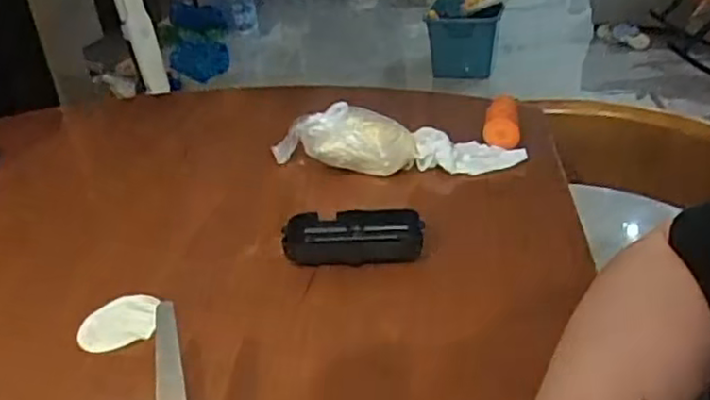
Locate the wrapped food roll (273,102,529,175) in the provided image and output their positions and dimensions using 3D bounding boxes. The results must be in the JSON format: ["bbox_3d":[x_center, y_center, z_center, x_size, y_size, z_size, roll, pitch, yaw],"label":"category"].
[{"bbox_3d":[0.043,-0.062,0.660,0.253,0.059,0.066,-5,29,1],"label":"wrapped food roll"}]

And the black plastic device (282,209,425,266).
[{"bbox_3d":[-0.001,0.029,0.537,0.109,0.021,0.050,-4,29,2],"label":"black plastic device"}]

